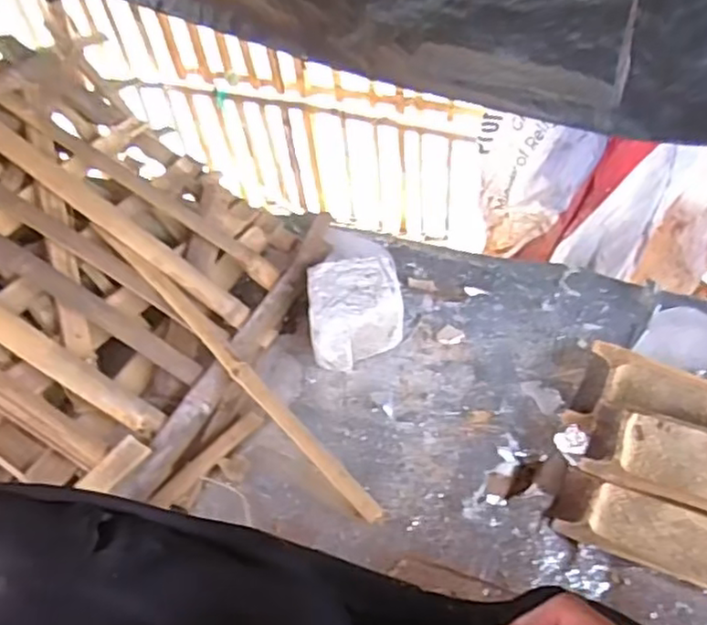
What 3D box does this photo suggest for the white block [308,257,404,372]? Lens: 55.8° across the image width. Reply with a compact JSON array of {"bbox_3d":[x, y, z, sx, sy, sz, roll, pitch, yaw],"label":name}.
[{"bbox_3d":[0.002,-0.003,0.864,0.115,0.072,0.128,-8,45,-1],"label":"white block"}]

